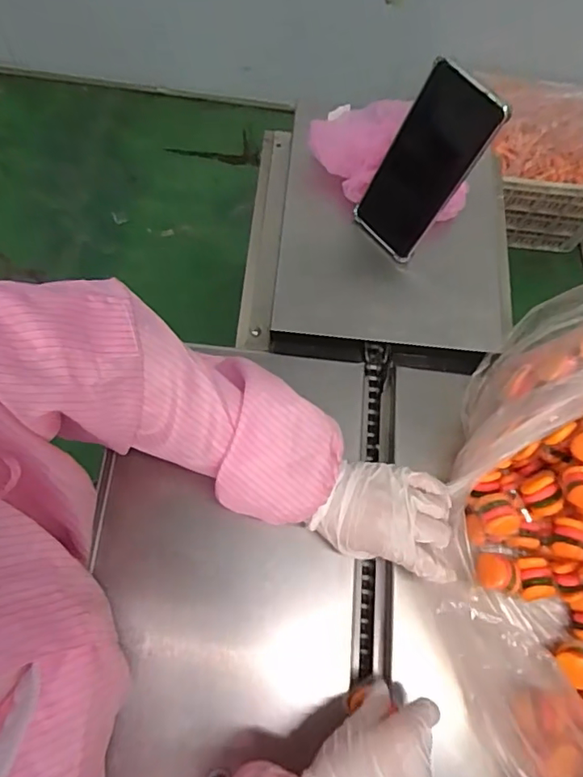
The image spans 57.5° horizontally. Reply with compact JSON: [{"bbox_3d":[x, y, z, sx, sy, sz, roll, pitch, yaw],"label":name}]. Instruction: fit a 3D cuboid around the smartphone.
[{"bbox_3d":[0.121,-0.205,0.501,0.078,0.172,0.012,43,52,8],"label":"smartphone"}]

